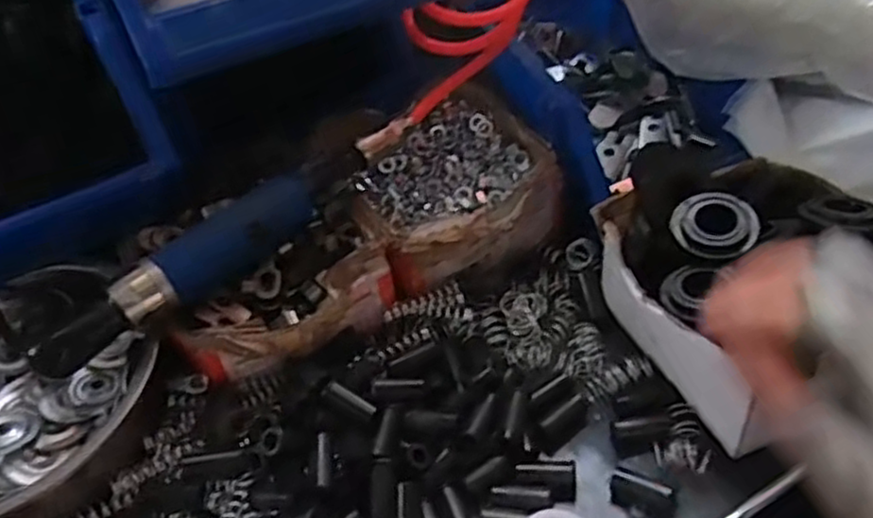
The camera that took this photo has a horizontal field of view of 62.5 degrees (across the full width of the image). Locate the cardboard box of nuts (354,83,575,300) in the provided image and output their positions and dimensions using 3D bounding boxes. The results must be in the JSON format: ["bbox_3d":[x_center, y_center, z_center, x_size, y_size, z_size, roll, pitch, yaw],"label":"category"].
[{"bbox_3d":[0.001,-0.055,0.529,0.143,0.059,0.156,-24,47,-17],"label":"cardboard box of nuts"}]

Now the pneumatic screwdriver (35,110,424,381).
[{"bbox_3d":[-0.118,-0.021,0.433,0.037,0.034,0.260,29,55,31],"label":"pneumatic screwdriver"}]

